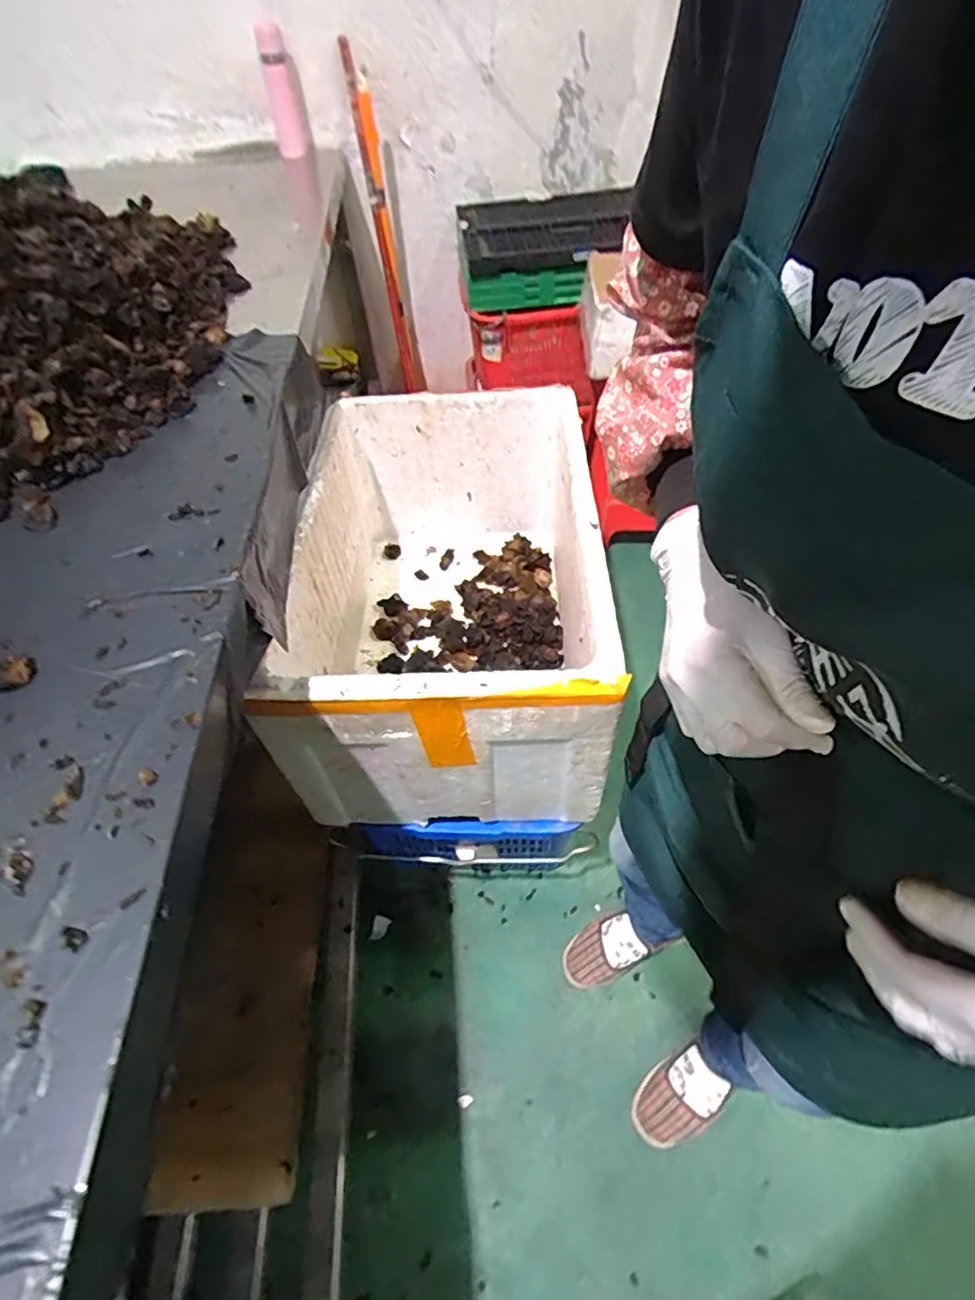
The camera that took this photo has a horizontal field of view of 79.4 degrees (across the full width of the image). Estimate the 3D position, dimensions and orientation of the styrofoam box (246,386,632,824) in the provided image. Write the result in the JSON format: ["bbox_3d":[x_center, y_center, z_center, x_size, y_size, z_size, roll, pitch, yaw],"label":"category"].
[{"bbox_3d":[-0.054,-0.087,0.962,0.421,0.339,0.639,-2,50,3],"label":"styrofoam box"}]

